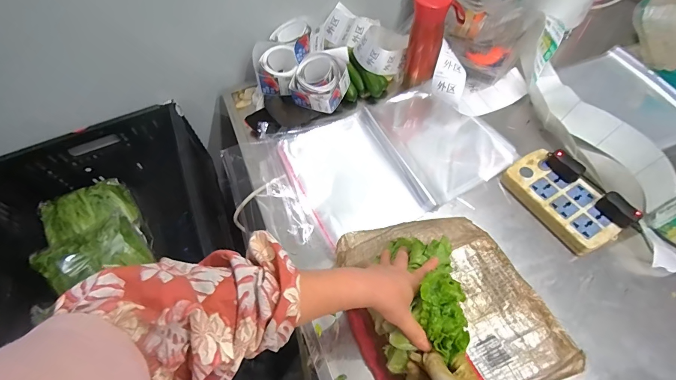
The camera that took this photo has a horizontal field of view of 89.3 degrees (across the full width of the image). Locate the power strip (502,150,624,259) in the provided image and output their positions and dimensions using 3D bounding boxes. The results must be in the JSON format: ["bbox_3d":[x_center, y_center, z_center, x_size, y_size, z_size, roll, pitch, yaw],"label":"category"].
[{"bbox_3d":[0.375,0.018,0.582,0.101,0.034,0.178,-28,61,-13],"label":"power strip"}]

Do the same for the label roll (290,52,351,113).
[{"bbox_3d":[-0.033,-0.213,0.698,0.085,0.089,0.101,29,65,19],"label":"label roll"}]

